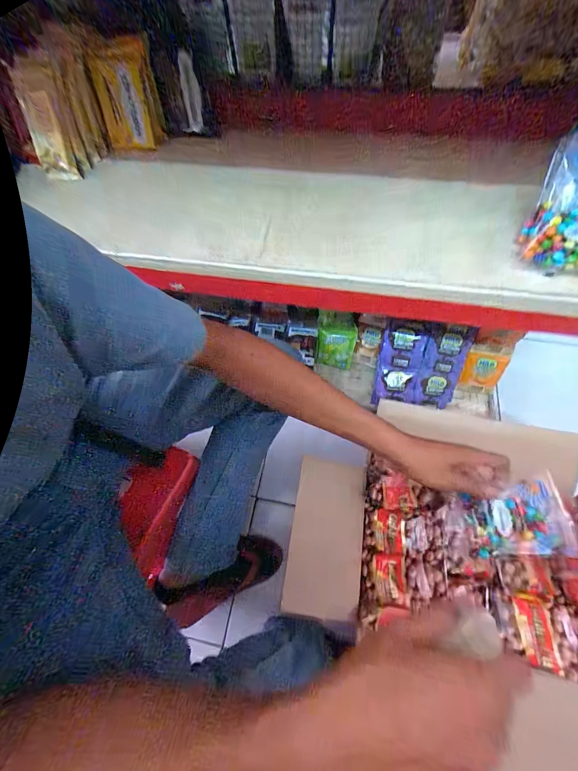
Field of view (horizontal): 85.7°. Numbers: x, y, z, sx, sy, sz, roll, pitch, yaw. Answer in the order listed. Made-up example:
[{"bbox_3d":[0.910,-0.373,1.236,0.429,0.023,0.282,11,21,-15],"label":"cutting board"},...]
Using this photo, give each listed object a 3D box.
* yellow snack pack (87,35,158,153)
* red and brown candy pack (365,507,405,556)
[{"bbox_3d":[-0.288,-0.508,0.552,0.088,0.145,0.035,-6,45,-11],"label":"yellow snack pack"},{"bbox_3d":[0.168,0.256,0.553,0.069,0.011,0.071,-3,75,20],"label":"red and brown candy pack"}]

